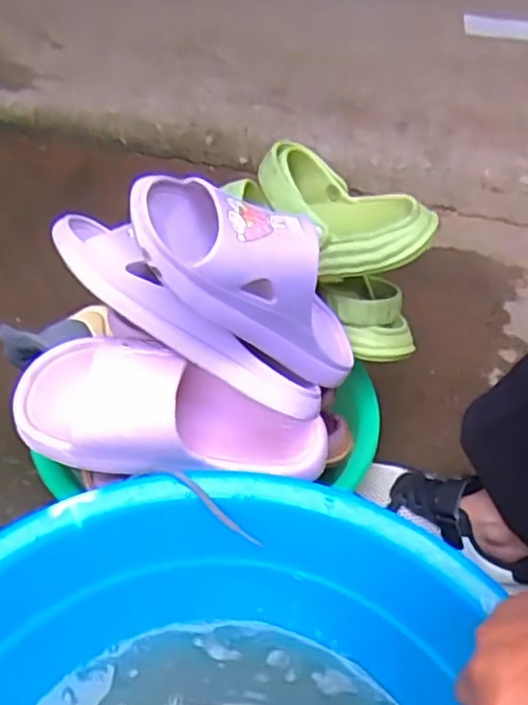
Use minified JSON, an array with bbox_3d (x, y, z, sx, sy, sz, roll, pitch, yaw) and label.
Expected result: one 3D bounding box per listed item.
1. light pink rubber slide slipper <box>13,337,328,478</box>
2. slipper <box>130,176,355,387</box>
[{"bbox_3d":[-0.065,0.046,0.543,0.255,0.089,0.090,14,43,-13],"label":"light pink rubber slide slipper"},{"bbox_3d":[0.011,-0.055,0.496,0.082,0.243,0.102,-32,40,21],"label":"slipper"}]

